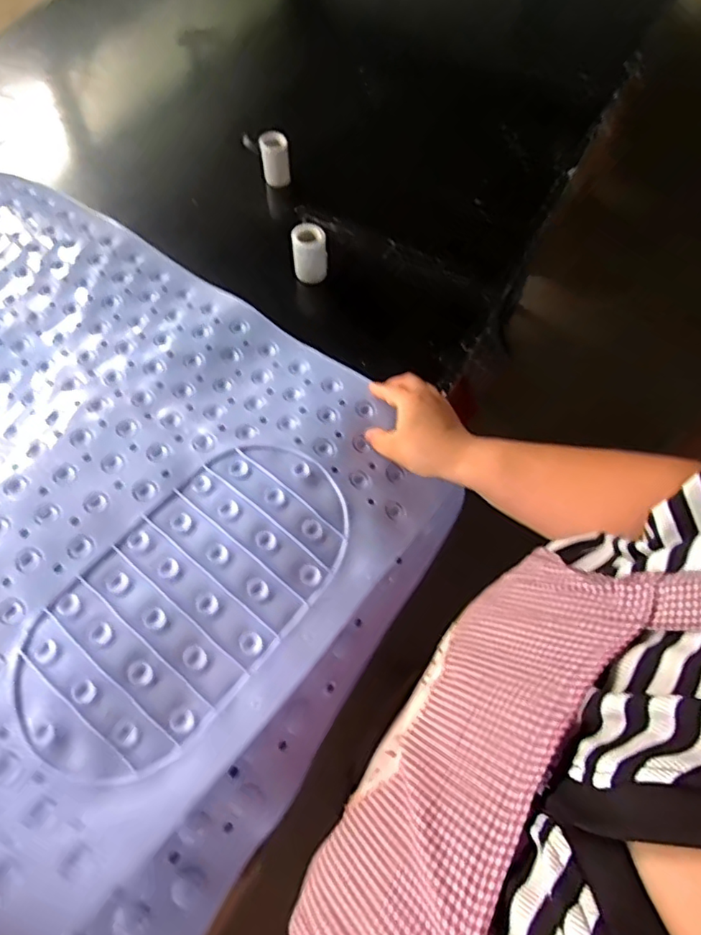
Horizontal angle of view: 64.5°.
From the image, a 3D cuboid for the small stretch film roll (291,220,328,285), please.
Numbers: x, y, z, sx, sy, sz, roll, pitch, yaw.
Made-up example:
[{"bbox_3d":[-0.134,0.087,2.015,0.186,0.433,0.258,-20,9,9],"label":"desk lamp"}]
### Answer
[{"bbox_3d":[-0.059,-0.307,0.819,0.050,0.085,0.047,0,62,0],"label":"small stretch film roll"}]

